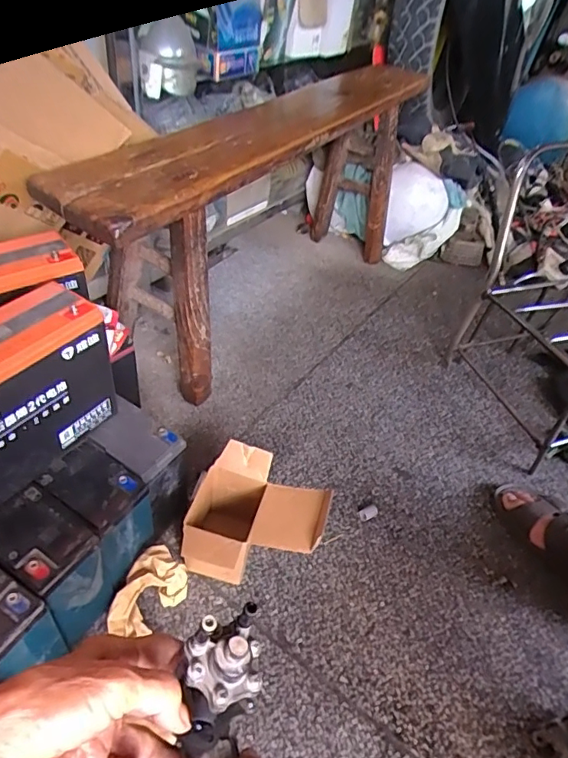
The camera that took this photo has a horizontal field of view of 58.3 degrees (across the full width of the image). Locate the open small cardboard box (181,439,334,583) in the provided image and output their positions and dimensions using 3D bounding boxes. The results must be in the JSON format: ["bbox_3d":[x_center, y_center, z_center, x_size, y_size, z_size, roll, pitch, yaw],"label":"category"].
[{"bbox_3d":[-0.039,0.192,0.673,0.168,0.158,0.151,3,43,-6],"label":"open small cardboard box"}]

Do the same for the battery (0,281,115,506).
[{"bbox_3d":[-0.278,0.015,0.541,0.077,0.164,0.185,28,46,20],"label":"battery"}]

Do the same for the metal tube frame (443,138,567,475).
[{"bbox_3d":[0.510,-0.125,0.904,0.291,0.391,0.356,-11,46,-20],"label":"metal tube frame"}]

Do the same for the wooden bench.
[{"bbox_3d":[-0.026,-0.321,1.020,0.223,0.421,0.920,29,47,21],"label":"wooden bench"}]

